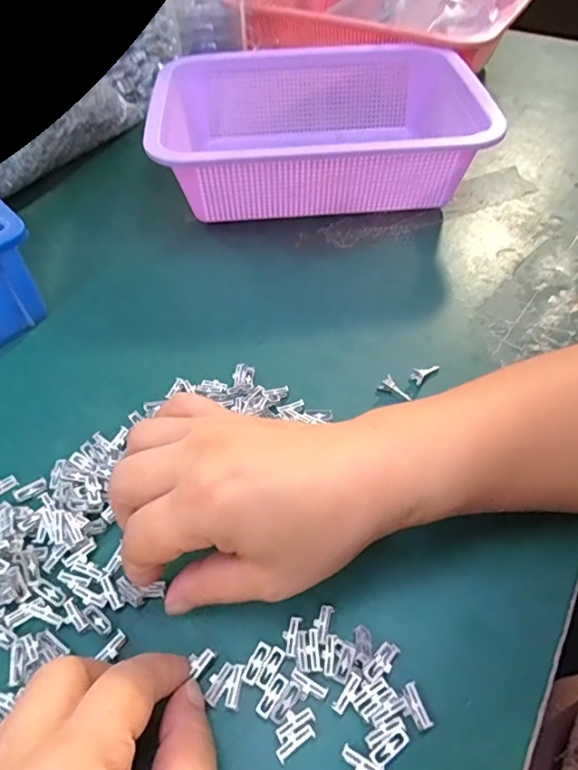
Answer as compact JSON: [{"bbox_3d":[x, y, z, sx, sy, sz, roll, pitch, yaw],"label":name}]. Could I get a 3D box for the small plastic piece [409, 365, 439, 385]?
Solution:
[{"bbox_3d":[0.084,-0.009,0.318,0.021,0.007,0.009,-37,61,-26],"label":"small plastic piece"}]

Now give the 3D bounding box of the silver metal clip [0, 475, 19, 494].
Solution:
[{"bbox_3d":[-0.154,0.055,0.273,0.016,0.006,0.006,-36,60,-25],"label":"silver metal clip"}]

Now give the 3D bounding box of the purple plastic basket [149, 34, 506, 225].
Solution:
[{"bbox_3d":[0.021,-0.220,0.441,0.251,0.079,0.191,-3,51,-2],"label":"purple plastic basket"}]

